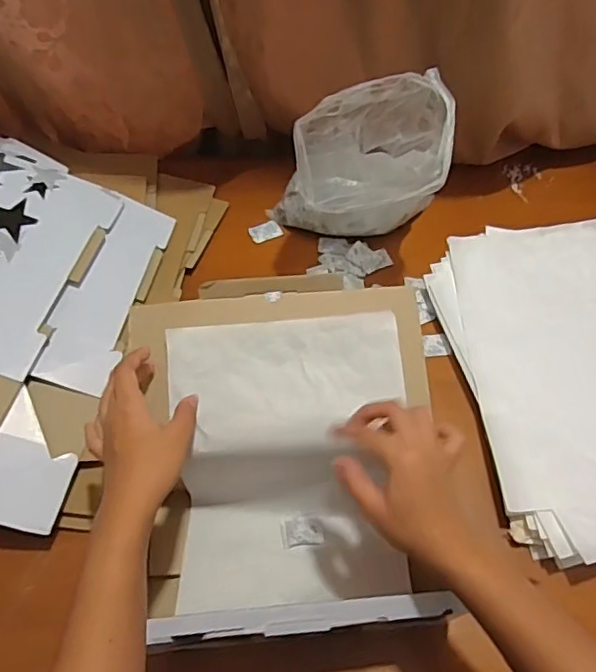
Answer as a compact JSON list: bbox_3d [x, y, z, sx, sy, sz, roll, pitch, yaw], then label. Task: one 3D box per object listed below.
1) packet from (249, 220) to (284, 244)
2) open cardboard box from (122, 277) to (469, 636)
[{"bbox_3d":[-0.044,-0.143,0.778,0.042,0.005,0.029,-19,60,-12],"label":"packet"},{"bbox_3d":[-0.014,0.116,0.531,0.268,0.151,0.301,-6,58,-4],"label":"open cardboard box"}]

